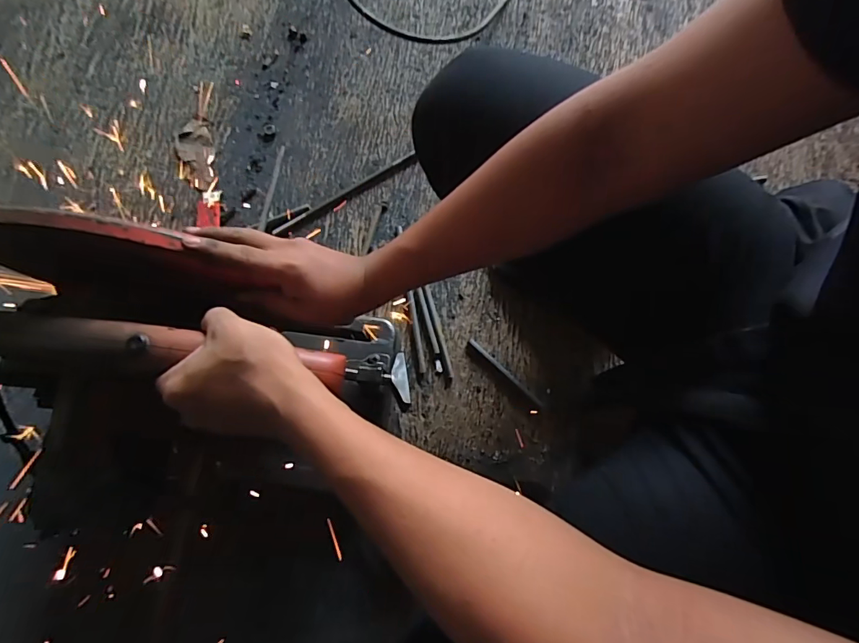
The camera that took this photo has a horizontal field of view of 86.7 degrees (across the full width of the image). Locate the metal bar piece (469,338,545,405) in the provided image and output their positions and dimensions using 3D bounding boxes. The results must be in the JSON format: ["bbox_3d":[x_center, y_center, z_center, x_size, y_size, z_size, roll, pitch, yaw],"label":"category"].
[{"bbox_3d":[0.122,0.081,0.729,0.150,0.006,0.009,43,81,11],"label":"metal bar piece"}]

